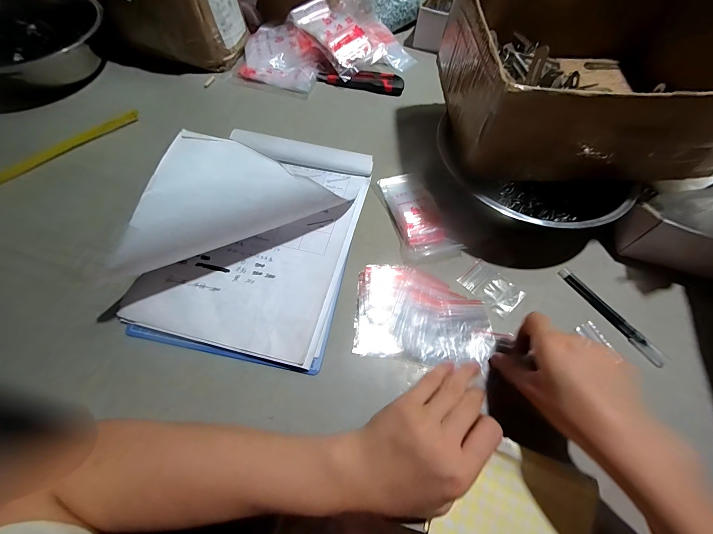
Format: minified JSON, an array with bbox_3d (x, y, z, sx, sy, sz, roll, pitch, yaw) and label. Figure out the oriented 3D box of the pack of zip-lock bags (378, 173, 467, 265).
[{"bbox_3d":[0.083,-0.073,0.425,0.074,0.019,0.145,-11,62,-9],"label":"pack of zip-lock bags"}]

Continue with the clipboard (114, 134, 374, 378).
[{"bbox_3d":[-0.113,-0.067,0.346,0.223,0.107,0.302,13,62,2],"label":"clipboard"}]

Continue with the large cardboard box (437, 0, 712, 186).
[{"bbox_3d":[0.280,-0.243,0.385,0.310,0.129,0.268,1,61,-3],"label":"large cardboard box"}]

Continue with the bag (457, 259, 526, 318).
[{"bbox_3d":[0.167,0.025,0.384,0.048,0.004,0.068,-40,70,-22],"label":"bag"}]

